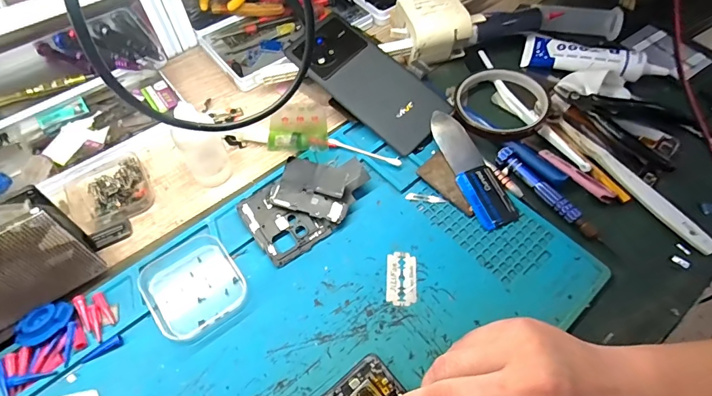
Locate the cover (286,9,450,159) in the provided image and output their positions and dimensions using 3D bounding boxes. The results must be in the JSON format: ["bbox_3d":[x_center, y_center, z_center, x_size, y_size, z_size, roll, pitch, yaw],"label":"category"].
[{"bbox_3d":[0.013,-0.116,0.399,0.158,0.008,0.073,43,76,9],"label":"cover"}]

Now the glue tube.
[{"bbox_3d":[0.247,-0.145,0.424,0.135,0.026,0.043,21,60,12],"label":"glue tube"}]

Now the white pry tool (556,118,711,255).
[{"bbox_3d":[0.237,-0.017,0.354,0.013,0.008,0.157,-28,62,-16],"label":"white pry tool"}]

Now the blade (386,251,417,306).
[{"bbox_3d":[0.035,0.060,0.311,0.023,0.004,0.042,5,58,3],"label":"blade"}]

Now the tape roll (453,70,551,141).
[{"bbox_3d":[0.136,-0.091,0.394,0.087,0.018,0.083,0,58,0],"label":"tape roll"}]

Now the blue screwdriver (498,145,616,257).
[{"bbox_3d":[0.165,-0.001,0.342,0.015,0.011,0.117,-33,63,-19],"label":"blue screwdriver"}]

